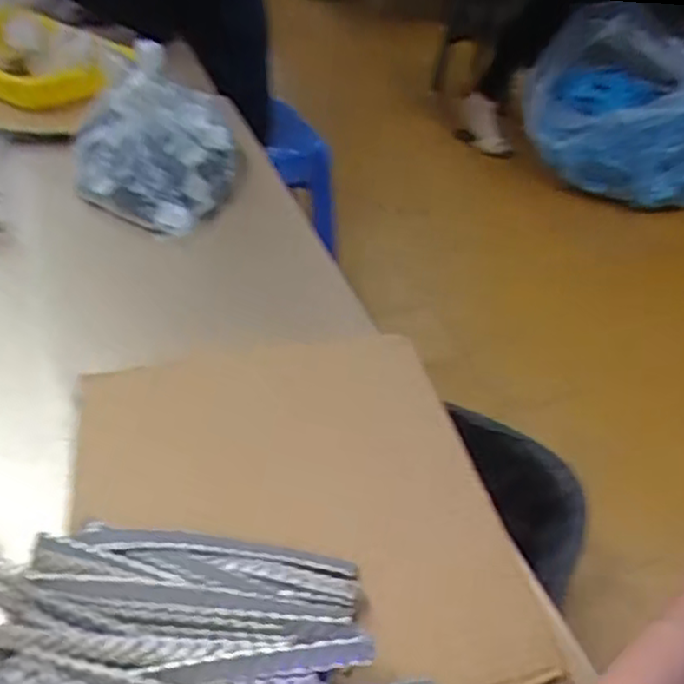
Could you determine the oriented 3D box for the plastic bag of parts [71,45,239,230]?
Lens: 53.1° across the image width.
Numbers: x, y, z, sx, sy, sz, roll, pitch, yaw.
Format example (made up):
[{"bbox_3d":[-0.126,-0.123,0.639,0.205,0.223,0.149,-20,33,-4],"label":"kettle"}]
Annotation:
[{"bbox_3d":[-0.194,-0.220,0.708,0.159,0.118,0.231,-2,42,-6],"label":"plastic bag of parts"}]

